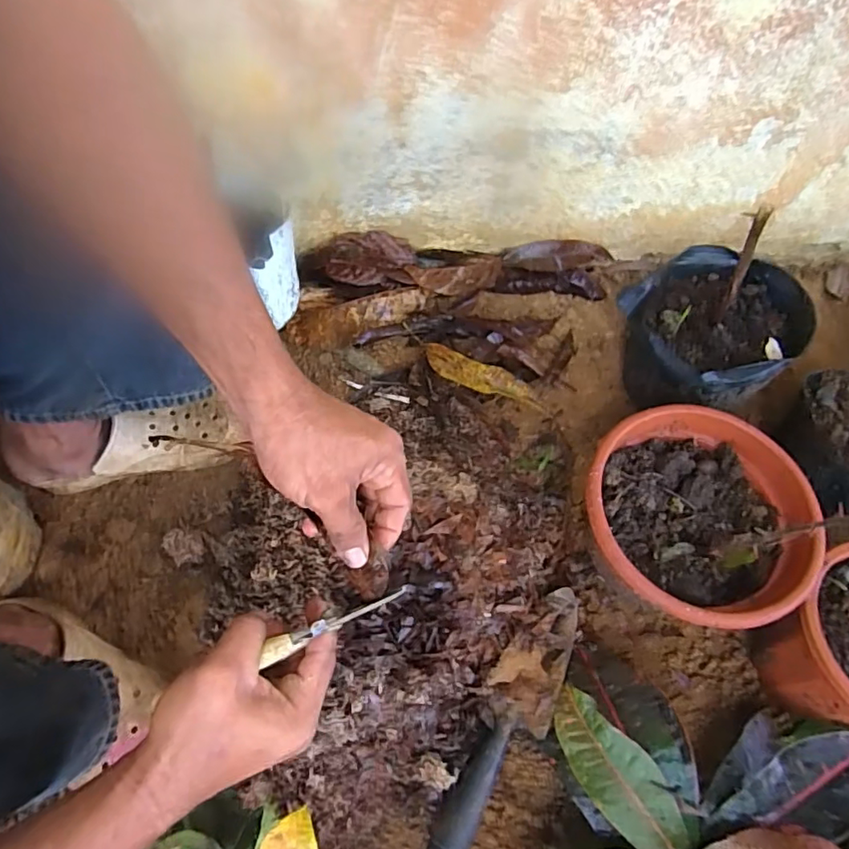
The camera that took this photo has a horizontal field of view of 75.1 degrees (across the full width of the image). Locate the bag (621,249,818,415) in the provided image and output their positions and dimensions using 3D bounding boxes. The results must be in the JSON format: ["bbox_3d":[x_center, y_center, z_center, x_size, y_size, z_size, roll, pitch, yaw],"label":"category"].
[{"bbox_3d":[0.314,-0.101,0.633,0.175,0.135,0.170,-30,73,-10],"label":"bag"}]

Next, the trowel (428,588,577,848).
[{"bbox_3d":[0.081,0.272,0.507,0.062,0.031,0.254,23,72,8],"label":"trowel"}]

